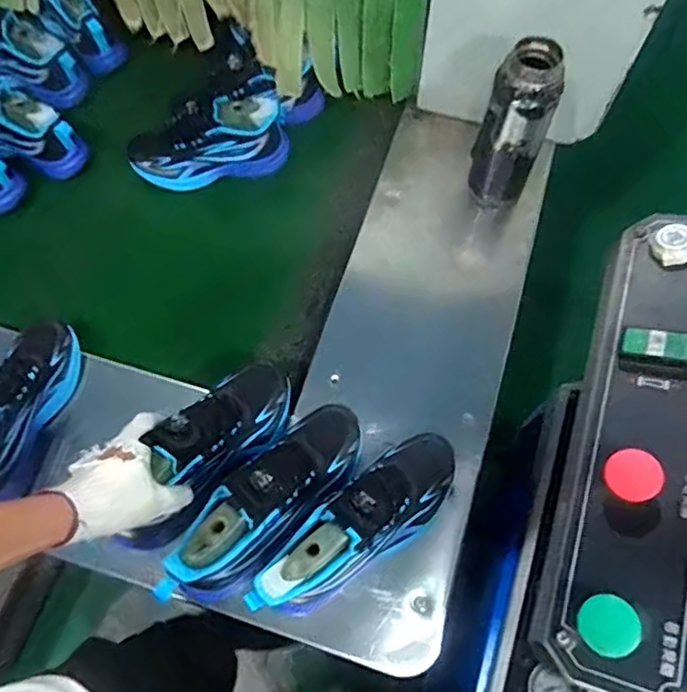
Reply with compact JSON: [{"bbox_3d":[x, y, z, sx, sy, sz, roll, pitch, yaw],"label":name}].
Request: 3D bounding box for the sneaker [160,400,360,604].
[{"bbox_3d":[-0.083,0.159,0.654,0.098,0.134,0.269,41,73,14],"label":"sneaker"}]

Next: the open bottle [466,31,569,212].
[{"bbox_3d":[0.221,-0.278,0.804,0.081,0.230,0.083,0,68,-1],"label":"open bottle"}]

